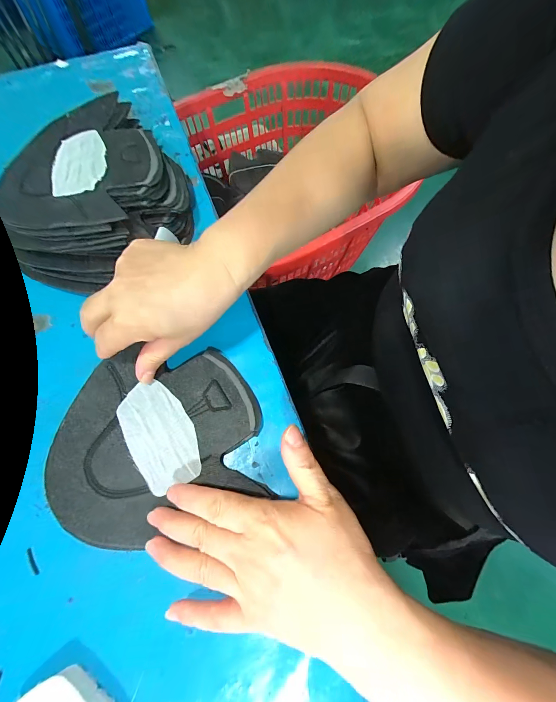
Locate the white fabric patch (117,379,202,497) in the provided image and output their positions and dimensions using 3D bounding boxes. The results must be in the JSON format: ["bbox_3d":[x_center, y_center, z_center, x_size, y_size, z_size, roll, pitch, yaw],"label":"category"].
[{"bbox_3d":[-0.100,0.069,0.241,0.052,0.005,0.090,-32,74,-12],"label":"white fabric patch"}]

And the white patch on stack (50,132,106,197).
[{"bbox_3d":[-0.195,-0.186,0.281,0.051,0.004,0.087,-14,68,-2],"label":"white patch on stack"}]

